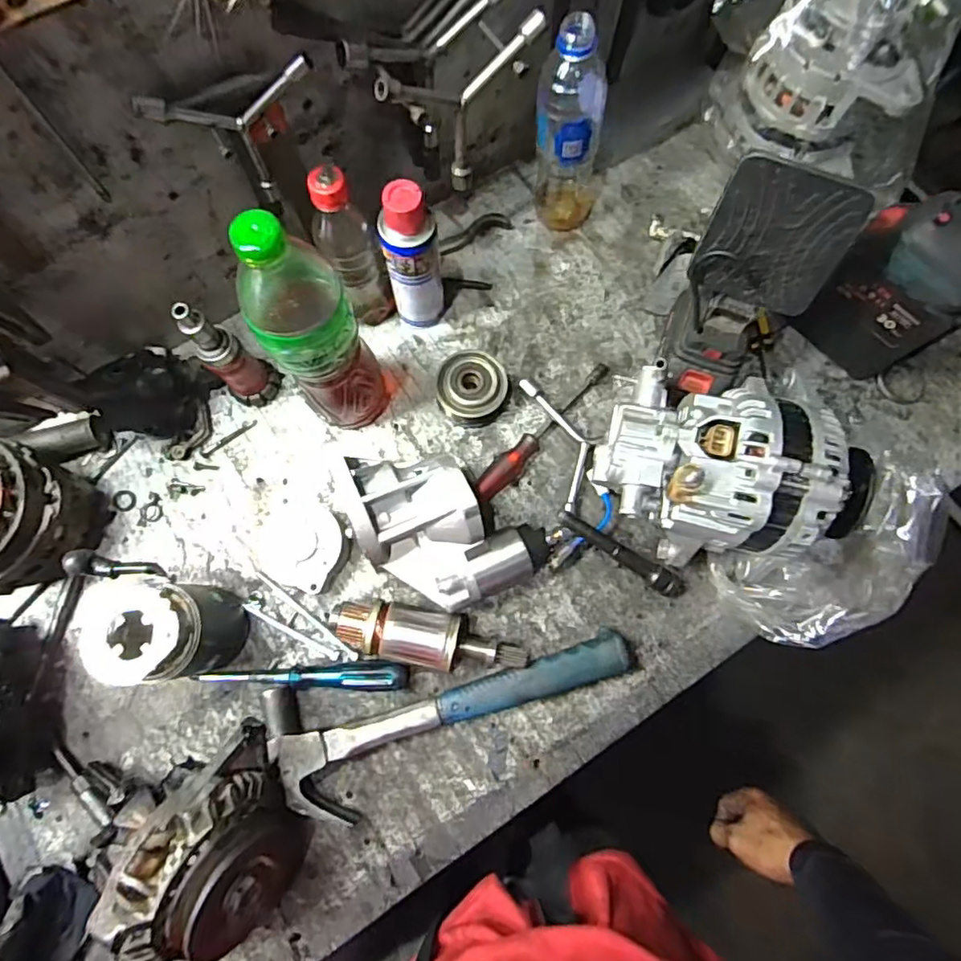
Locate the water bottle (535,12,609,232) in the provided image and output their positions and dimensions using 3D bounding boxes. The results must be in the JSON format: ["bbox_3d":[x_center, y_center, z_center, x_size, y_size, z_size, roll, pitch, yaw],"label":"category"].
[{"bbox_3d":[0.091,-0.341,0.568,0.071,0.212,0.073,14,75,3],"label":"water bottle"}]

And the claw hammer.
[{"bbox_3d":[-0.020,0.219,0.513,0.328,0.033,0.111,-9,75,-4],"label":"claw hammer"}]

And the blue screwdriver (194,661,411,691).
[{"bbox_3d":[-0.163,0.179,0.529,0.191,0.029,0.024,1,74,-1],"label":"blue screwdriver"}]

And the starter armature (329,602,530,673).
[{"bbox_3d":[-0.047,0.144,0.523,0.175,0.055,0.049,10,74,2],"label":"starter armature"}]

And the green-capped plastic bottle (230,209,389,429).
[{"bbox_3d":[-0.132,-0.115,0.478,0.079,0.272,0.064,-20,76,-7],"label":"green-capped plastic bottle"}]

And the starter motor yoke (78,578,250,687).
[{"bbox_3d":[-0.265,0.129,0.495,0.080,0.122,0.079,0,74,-1],"label":"starter motor yoke"}]

